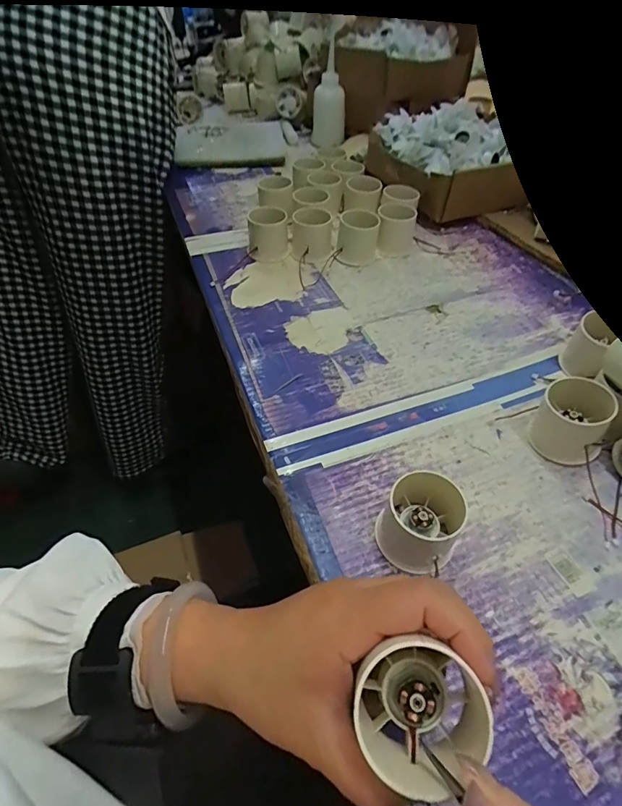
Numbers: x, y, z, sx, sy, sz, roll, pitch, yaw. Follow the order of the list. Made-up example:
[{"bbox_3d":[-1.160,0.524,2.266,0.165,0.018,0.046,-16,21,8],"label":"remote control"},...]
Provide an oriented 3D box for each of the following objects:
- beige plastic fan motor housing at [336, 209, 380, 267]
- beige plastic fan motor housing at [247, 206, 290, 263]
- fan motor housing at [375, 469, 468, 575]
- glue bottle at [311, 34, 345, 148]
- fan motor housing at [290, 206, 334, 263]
[{"bbox_3d":[0.060,-0.210,0.561,0.051,0.056,0.046,5,48,4],"label":"beige plastic fan motor housing"},{"bbox_3d":[-0.056,-0.217,0.564,0.046,0.056,0.039,8,49,7],"label":"beige plastic fan motor housing"},{"bbox_3d":[0.073,0.085,0.307,0.057,0.047,0.053,30,55,24],"label":"fan motor housing"},{"bbox_3d":[0.033,-0.549,0.793,0.054,0.152,0.043,9,49,8],"label":"glue bottle"},{"bbox_3d":[0.002,-0.214,0.562,0.055,0.052,0.051,-7,48,-6],"label":"fan motor housing"}]

